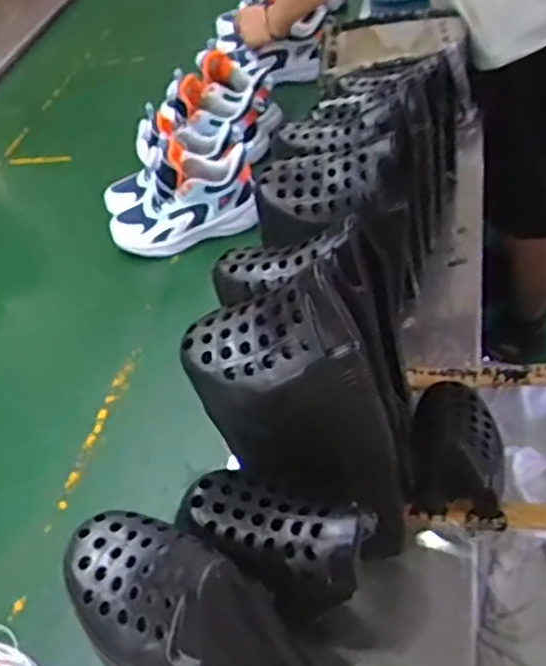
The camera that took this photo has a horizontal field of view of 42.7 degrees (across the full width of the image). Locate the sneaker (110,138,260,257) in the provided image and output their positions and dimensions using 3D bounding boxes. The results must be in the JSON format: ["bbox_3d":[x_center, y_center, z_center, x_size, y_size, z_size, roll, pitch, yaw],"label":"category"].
[{"bbox_3d":[-0.133,-0.194,0.978,0.212,0.118,0.104,-14,44,3],"label":"sneaker"}]

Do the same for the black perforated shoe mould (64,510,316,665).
[{"bbox_3d":[-0.033,0.219,0.436,0.115,0.232,0.085,-14,27,19],"label":"black perforated shoe mould"}]

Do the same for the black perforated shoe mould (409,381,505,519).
[{"bbox_3d":[0.157,0.095,0.607,0.077,0.060,0.115,-5,45,11],"label":"black perforated shoe mould"}]

